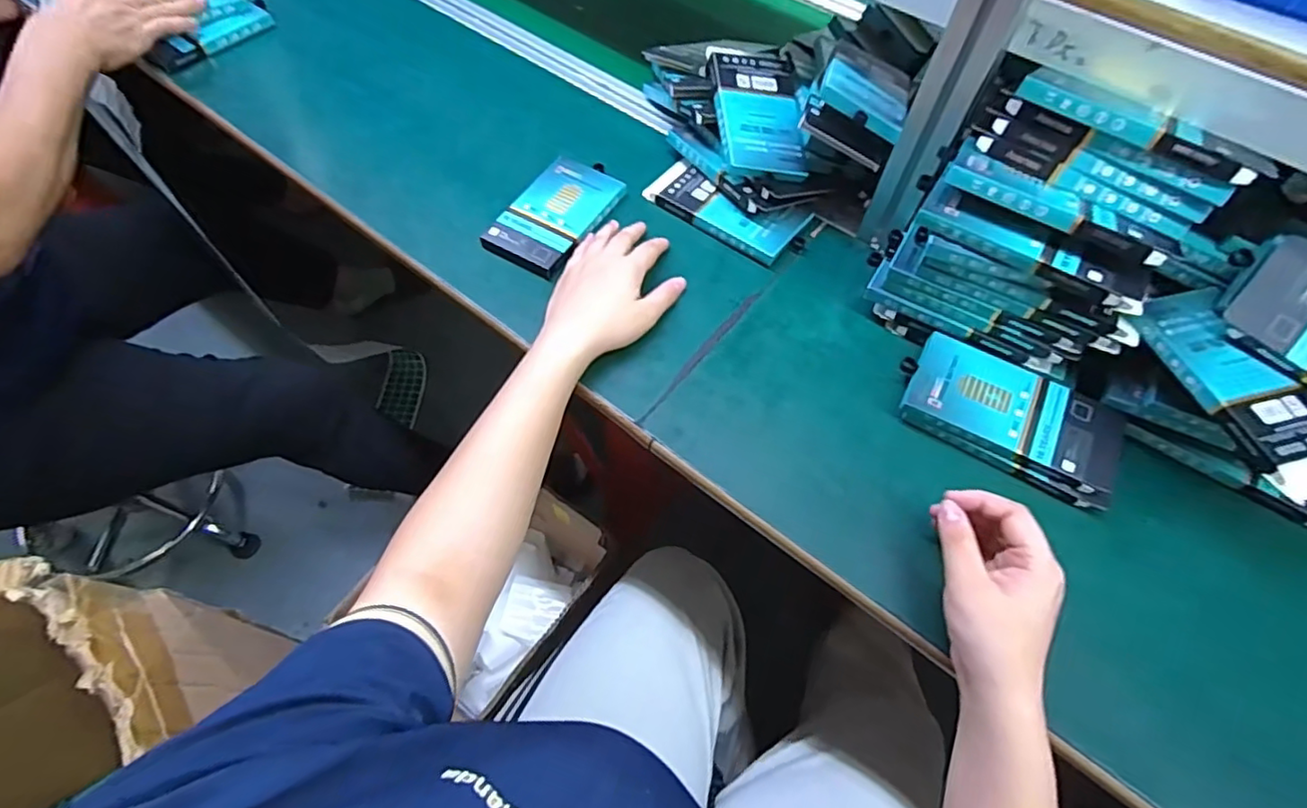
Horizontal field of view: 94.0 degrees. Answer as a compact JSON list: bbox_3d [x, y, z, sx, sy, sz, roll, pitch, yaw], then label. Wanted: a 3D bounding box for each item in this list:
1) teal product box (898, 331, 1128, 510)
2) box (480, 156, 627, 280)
[{"bbox_3d":[0.284,0.010,0.482,0.159,0.025,0.081,28,62,13],"label":"teal product box"},{"bbox_3d":[-0.092,-0.183,0.581,0.078,0.017,0.135,26,61,12],"label":"box"}]

